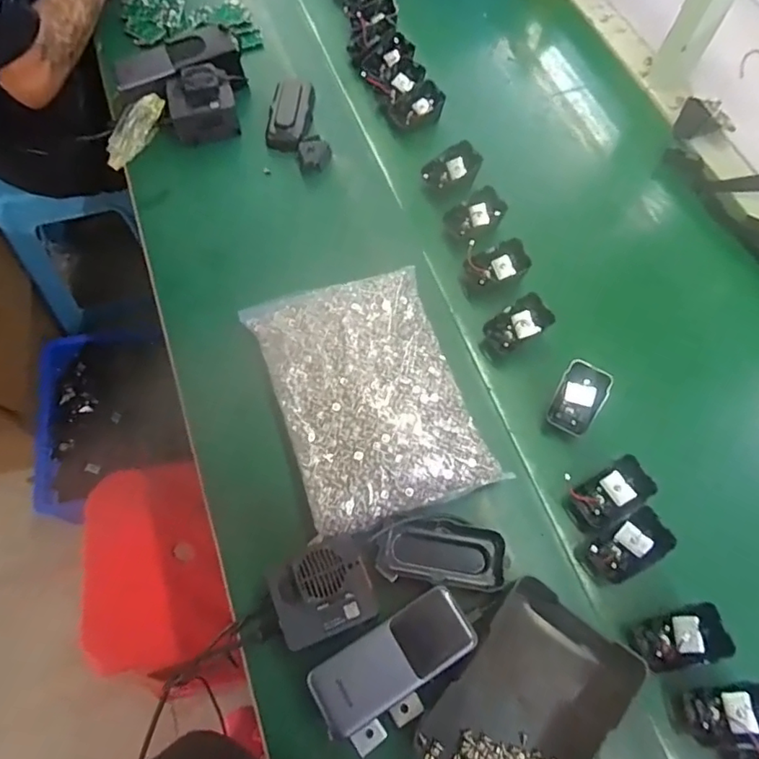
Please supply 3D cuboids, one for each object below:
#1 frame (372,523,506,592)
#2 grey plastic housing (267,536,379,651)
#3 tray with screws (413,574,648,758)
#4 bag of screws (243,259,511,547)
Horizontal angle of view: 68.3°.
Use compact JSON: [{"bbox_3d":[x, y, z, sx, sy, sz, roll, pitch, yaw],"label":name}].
[{"bbox_3d":[0.054,0.158,0.506,0.110,0.025,0.051,6,63,1],"label":"frame"},{"bbox_3d":[-0.048,0.173,0.461,0.081,0.027,0.071,-19,66,-11],"label":"grey plastic housing"},{"bbox_3d":[0.118,0.257,0.446,0.122,0.049,0.167,33,67,14],"label":"tray with screws"},{"bbox_3d":[-0.013,0.005,0.551,0.178,0.061,0.263,-18,65,-11],"label":"bag of screws"}]

